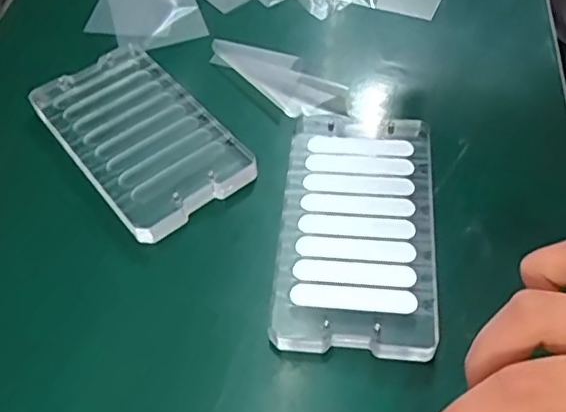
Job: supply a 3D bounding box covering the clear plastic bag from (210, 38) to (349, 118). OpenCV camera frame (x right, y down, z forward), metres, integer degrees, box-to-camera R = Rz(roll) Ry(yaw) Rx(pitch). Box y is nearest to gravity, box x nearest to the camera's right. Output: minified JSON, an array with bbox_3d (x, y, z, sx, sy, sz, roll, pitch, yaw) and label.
[{"bbox_3d":[-0.004,-0.074,0.342,0.087,0.008,0.031,33,62,26],"label":"clear plastic bag"}]

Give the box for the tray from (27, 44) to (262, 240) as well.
[{"bbox_3d":[-0.076,-0.038,0.318,0.069,0.010,0.122,-35,58,-21],"label":"tray"}]

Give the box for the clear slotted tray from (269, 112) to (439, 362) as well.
[{"bbox_3d":[0.034,0.007,0.277,0.067,0.012,0.123,3,53,7],"label":"clear slotted tray"}]

